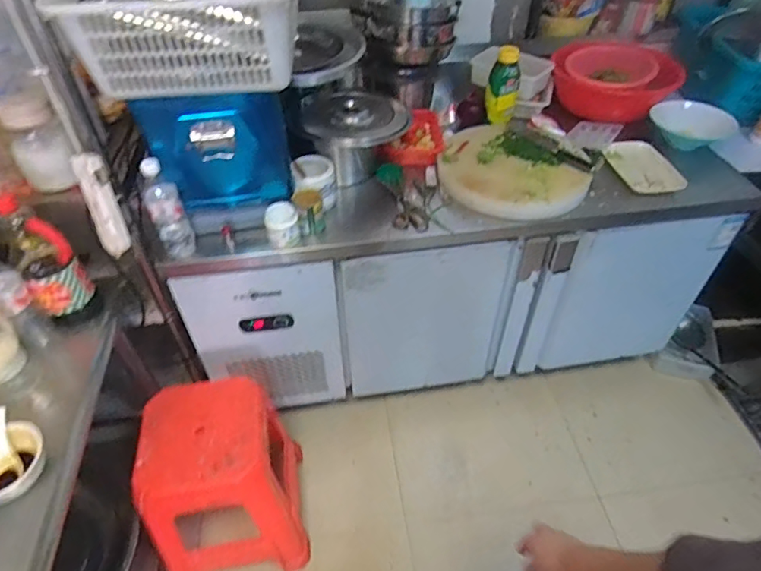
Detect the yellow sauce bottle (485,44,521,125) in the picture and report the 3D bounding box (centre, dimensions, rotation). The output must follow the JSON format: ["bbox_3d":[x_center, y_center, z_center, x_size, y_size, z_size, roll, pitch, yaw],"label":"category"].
[{"bbox_3d":[0.330,-0.535,1.341,0.083,0.192,0.088,10,47,11],"label":"yellow sauce bottle"}]

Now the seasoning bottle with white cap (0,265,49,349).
[{"bbox_3d":[-0.696,0.026,0.939,0.063,0.232,0.069,34,55,30],"label":"seasoning bottle with white cap"}]

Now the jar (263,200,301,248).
[{"bbox_3d":[-0.215,-0.131,1.102,0.071,0.094,0.062,-12,47,-10],"label":"jar"}]

